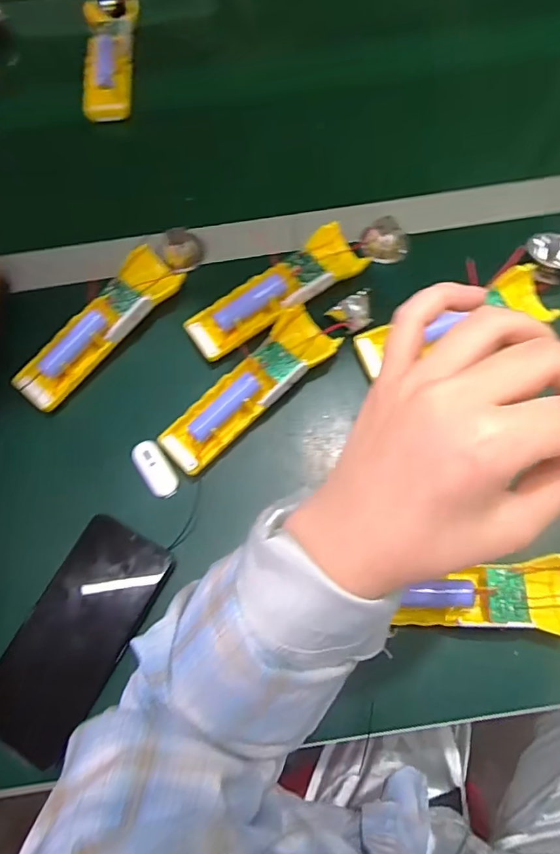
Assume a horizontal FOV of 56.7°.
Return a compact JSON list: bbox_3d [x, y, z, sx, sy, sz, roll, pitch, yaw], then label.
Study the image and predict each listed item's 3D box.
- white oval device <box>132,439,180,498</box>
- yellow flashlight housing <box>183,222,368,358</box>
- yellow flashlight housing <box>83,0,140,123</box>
[{"bbox_3d":[-0.099,0.034,0.414,0.024,0.016,0.048,-32,72,-10],"label":"white oval device"},{"bbox_3d":[-0.002,-0.116,0.444,0.162,0.024,0.045,-33,72,-10],"label":"yellow flashlight housing"},{"bbox_3d":[-0.187,-0.412,0.571,0.055,0.031,0.169,-4,69,0],"label":"yellow flashlight housing"}]

